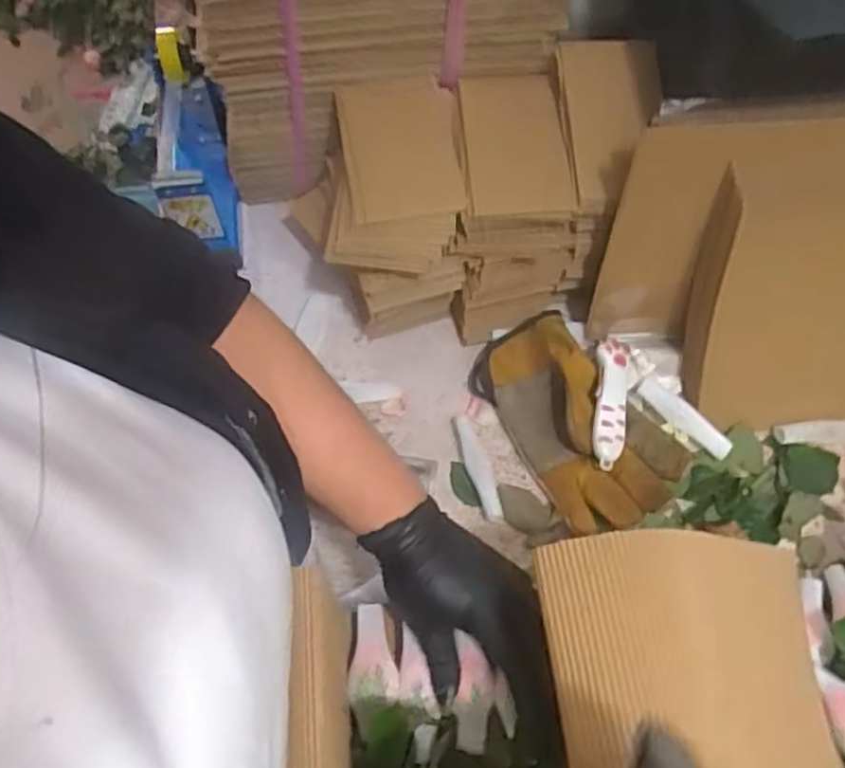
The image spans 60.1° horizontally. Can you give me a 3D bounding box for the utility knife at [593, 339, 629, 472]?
[{"bbox_3d":[0.160,0.017,0.621,0.028,0.019,0.114,8,66,3],"label":"utility knife"}]

